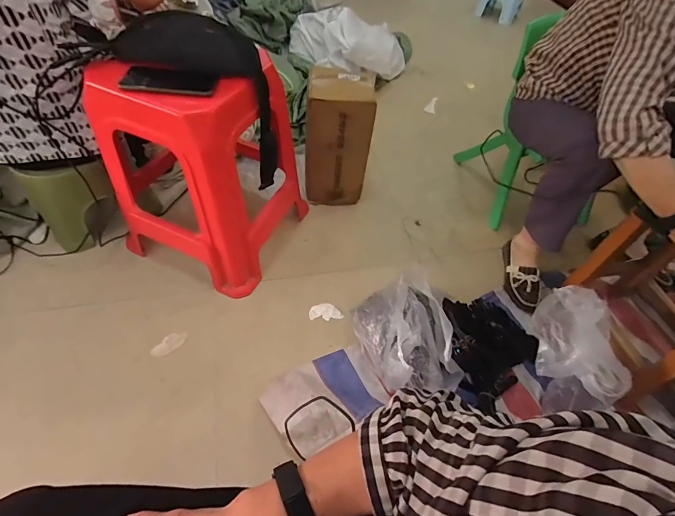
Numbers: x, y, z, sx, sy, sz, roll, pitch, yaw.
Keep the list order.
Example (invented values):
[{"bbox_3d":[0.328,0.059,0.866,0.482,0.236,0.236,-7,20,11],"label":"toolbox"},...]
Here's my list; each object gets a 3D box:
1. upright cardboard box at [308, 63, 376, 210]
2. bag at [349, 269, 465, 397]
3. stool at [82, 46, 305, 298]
[{"bbox_3d":[-0.003,-0.346,1.091,0.182,0.373,0.142,0,53,-6],"label":"upright cardboard box"},{"bbox_3d":[0.153,0.166,0.826,0.162,0.188,0.264,-14,56,-16],"label":"bag"},{"bbox_3d":[-0.322,-0.224,0.900,0.366,0.477,0.355,22,54,10],"label":"stool"}]

